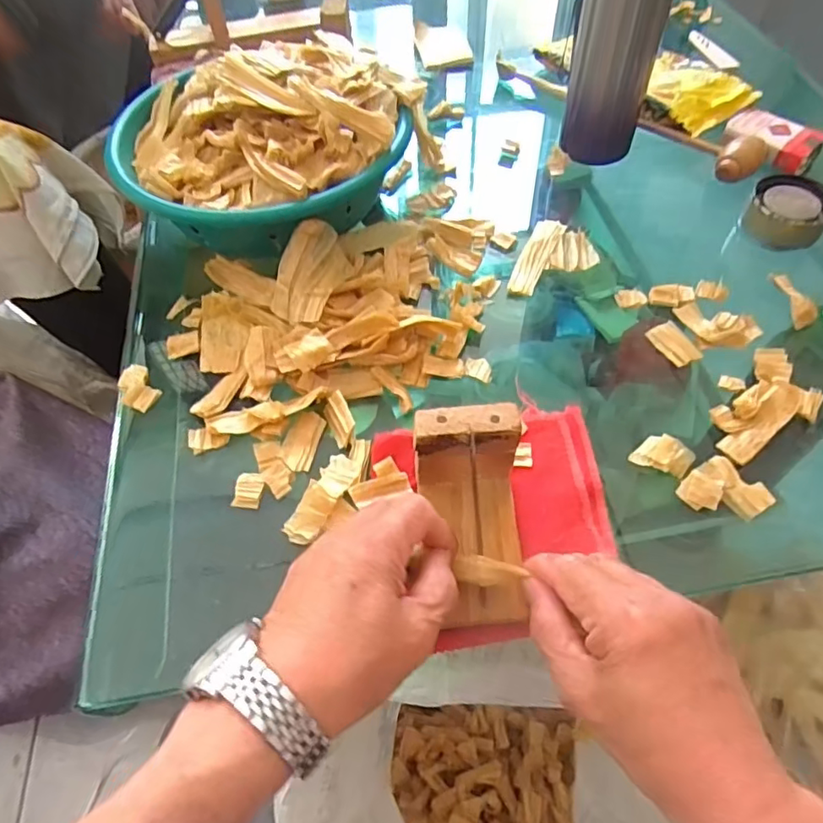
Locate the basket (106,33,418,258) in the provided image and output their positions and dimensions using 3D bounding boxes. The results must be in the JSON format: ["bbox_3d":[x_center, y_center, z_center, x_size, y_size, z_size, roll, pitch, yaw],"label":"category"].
[{"bbox_3d":[-0.128,-0.240,0.524,0.265,0.111,0.236,-12,57,-5],"label":"basket"}]

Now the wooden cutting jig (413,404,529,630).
[{"bbox_3d":[0.035,0.060,0.326,0.061,0.069,0.103,-2,57,2],"label":"wooden cutting jig"}]

